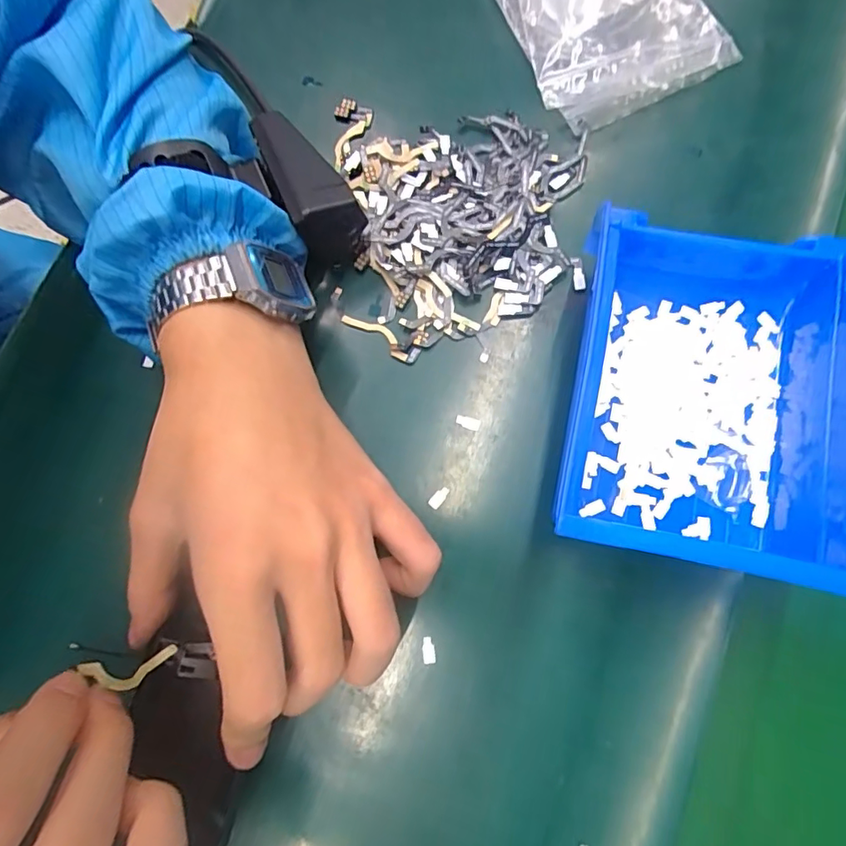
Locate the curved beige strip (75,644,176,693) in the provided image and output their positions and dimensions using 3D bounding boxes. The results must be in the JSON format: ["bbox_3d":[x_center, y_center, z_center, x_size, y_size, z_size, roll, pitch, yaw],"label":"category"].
[{"bbox_3d":[-0.103,0.088,0.188,0.005,0.031,0.011,-15,74,37],"label":"curved beige strip"}]

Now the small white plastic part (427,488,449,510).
[{"bbox_3d":[0.007,0.034,0.239,0.005,0.004,0.011,40,81,8],"label":"small white plastic part"}]

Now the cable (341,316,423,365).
[{"bbox_3d":[-0.020,-0.042,0.256,0.042,0.004,0.010,34,82,8],"label":"cable"}]

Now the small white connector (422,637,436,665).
[{"bbox_3d":[0.002,0.097,0.225,0.006,0.004,0.011,-6,77,-1],"label":"small white connector"}]

